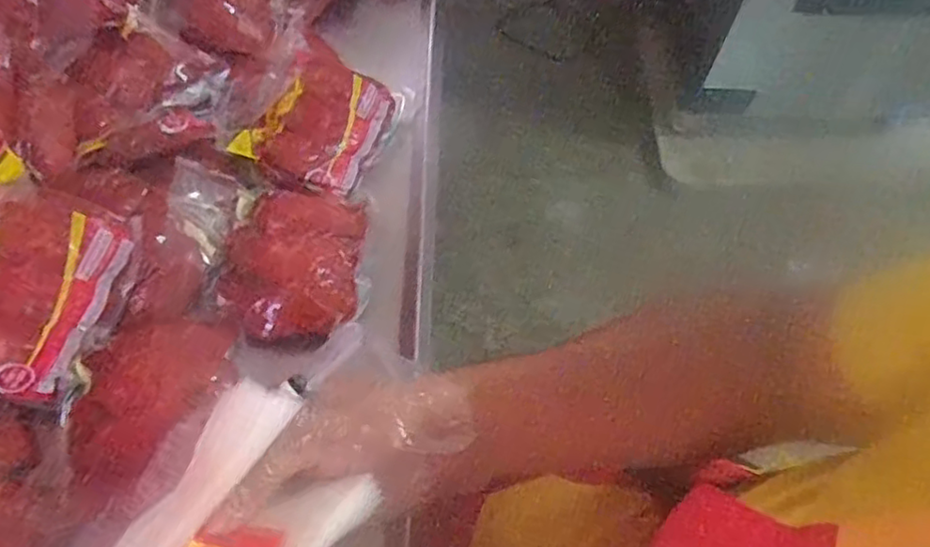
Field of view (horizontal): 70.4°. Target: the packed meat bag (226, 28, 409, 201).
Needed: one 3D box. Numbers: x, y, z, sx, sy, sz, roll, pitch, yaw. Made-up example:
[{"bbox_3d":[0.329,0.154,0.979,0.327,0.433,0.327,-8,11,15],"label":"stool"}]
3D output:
[{"bbox_3d":[-0.117,-0.129,0.545,0.093,0.046,0.138,21,62,9],"label":"packed meat bag"}]

